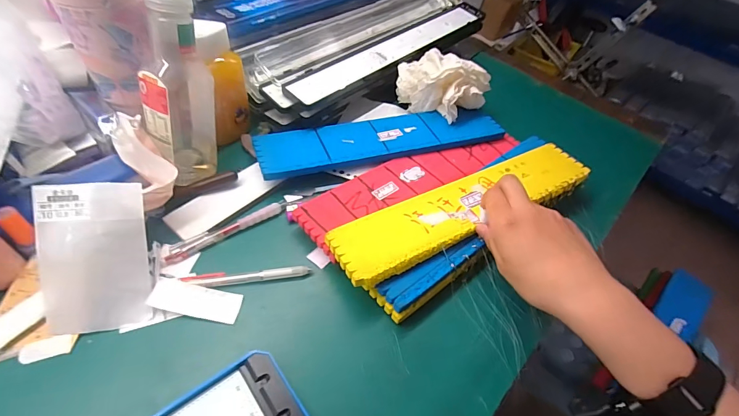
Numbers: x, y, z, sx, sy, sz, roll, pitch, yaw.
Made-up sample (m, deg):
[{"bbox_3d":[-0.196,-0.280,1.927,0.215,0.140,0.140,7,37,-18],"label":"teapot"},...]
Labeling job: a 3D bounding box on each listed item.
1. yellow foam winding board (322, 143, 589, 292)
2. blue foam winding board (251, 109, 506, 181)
[{"bbox_3d":[0.117,-0.006,0.442,0.343,0.012,0.078,-22,53,-24],"label":"yellow foam winding board"},{"bbox_3d":[0.021,-0.096,0.517,0.335,0.016,0.079,-13,50,-17],"label":"blue foam winding board"}]

